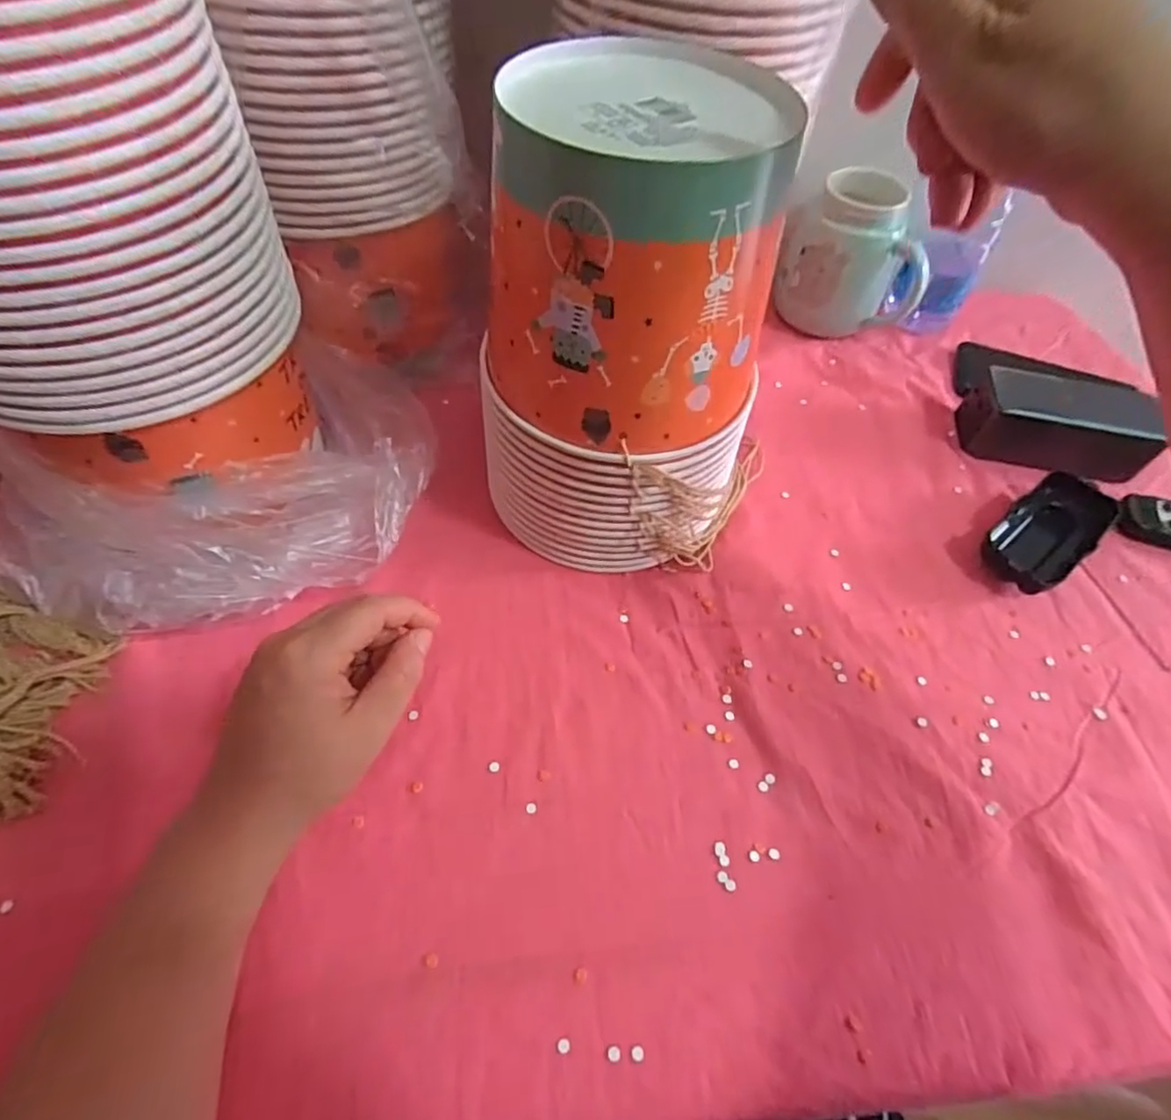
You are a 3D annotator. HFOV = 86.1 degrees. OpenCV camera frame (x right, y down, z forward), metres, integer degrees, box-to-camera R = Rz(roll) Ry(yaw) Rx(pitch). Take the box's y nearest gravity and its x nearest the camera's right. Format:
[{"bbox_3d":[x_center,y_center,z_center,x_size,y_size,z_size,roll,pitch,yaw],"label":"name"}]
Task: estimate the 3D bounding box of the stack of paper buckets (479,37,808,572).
[{"bbox_3d":[0.028,-0.116,0.353,0.148,0.234,0.157,22,57,9],"label":"stack of paper buckets"}]

